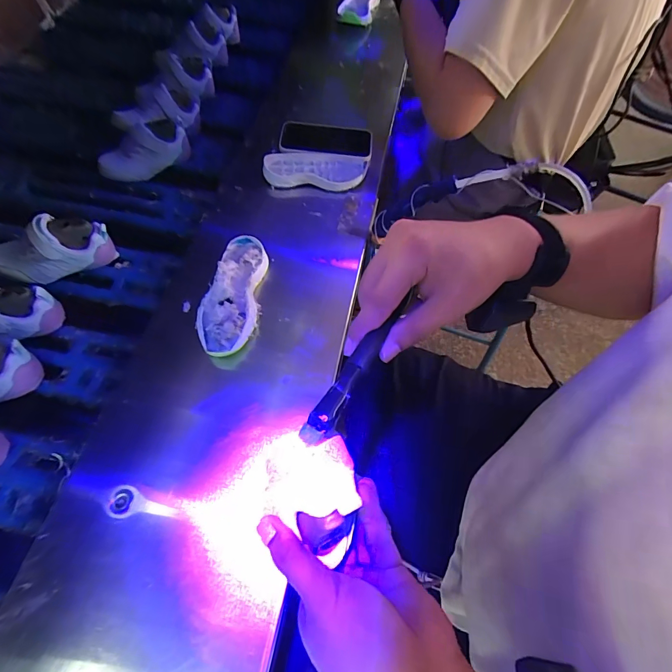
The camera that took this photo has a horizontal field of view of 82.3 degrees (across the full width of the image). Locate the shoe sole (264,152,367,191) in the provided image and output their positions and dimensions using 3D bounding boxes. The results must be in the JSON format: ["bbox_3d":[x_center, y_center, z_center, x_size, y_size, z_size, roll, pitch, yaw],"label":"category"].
[{"bbox_3d":[-0.032,-0.260,0.607,0.155,0.030,0.065,7,62,-6],"label":"shoe sole"}]

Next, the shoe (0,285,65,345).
[{"bbox_3d":[-0.431,-0.022,0.480,0.150,0.077,0.068,-1,63,-11],"label":"shoe"}]

